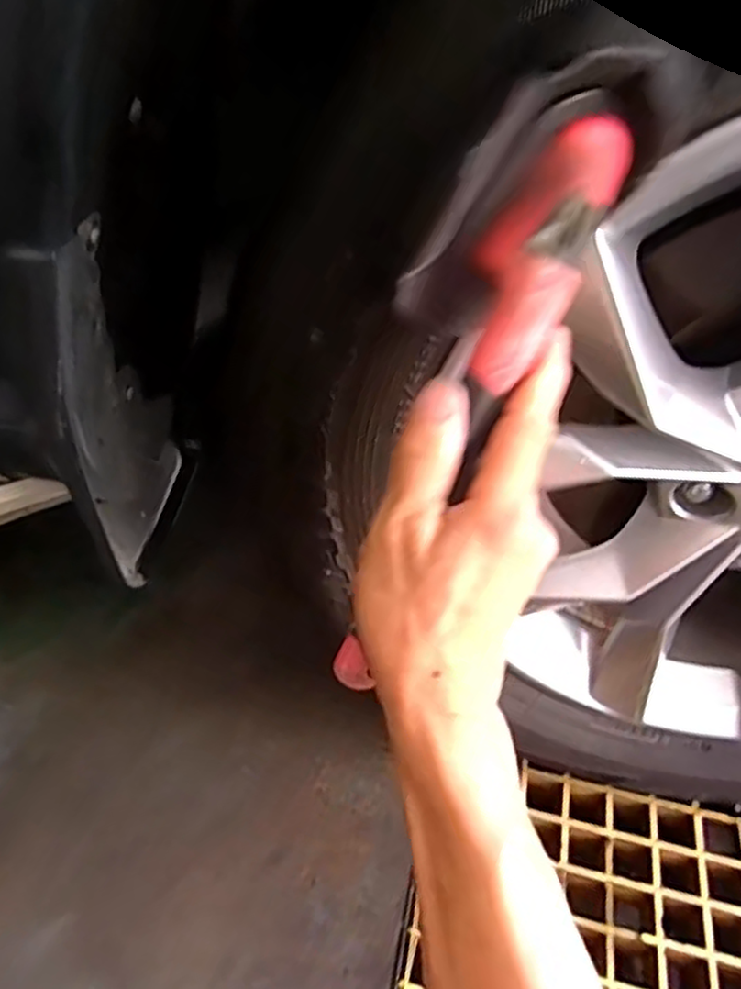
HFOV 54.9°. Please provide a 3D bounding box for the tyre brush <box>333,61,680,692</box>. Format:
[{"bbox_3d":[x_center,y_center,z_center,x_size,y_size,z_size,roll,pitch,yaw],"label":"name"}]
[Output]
[{"bbox_3d":[0.030,-0.040,0.296,0.054,0.262,0.054,34,21,29],"label":"tyre brush"}]

